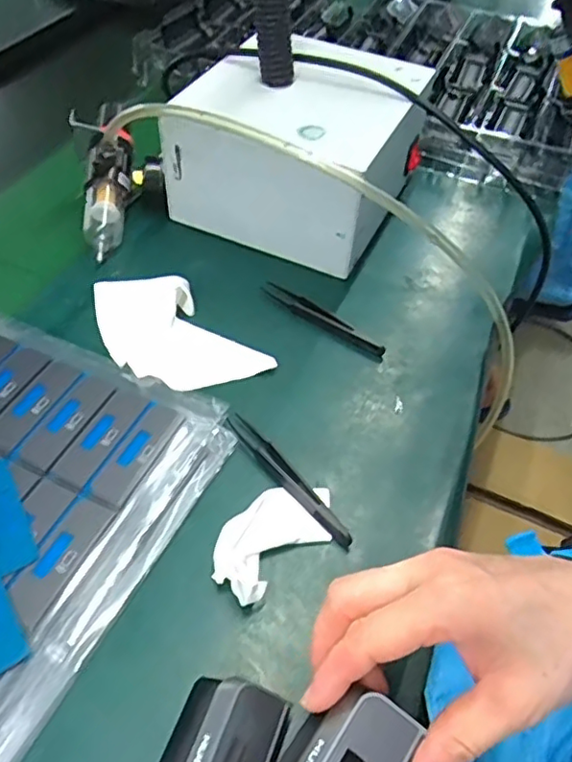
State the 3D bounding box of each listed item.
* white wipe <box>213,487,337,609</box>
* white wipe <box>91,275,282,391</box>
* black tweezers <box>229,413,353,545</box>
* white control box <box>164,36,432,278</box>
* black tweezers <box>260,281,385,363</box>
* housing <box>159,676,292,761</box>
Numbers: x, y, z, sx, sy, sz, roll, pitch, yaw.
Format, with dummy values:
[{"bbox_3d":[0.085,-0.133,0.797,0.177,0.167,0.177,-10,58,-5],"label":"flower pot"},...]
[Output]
[{"bbox_3d":[-0.006,0.086,0.345,0.083,0.019,0.046,-36,62,-28],"label":"white wipe"},{"bbox_3d":[-0.089,-0.036,0.438,0.145,0.022,0.075,38,58,23],"label":"white wipe"},{"bbox_3d":[0.000,0.060,0.370,0.014,0.012,0.110,-31,60,-25],"label":"black tweezers"},{"bbox_3d":[0.014,-0.211,0.521,0.179,0.103,0.185,21,53,12],"label":"white control box"},{"bbox_3d":[0.027,-0.050,0.455,0.111,0.006,0.015,34,57,21],"label":"black tweezers"},{"bbox_3d":[-0.033,0.172,0.266,0.048,0.026,0.071,20,53,11],"label":"housing"}]

